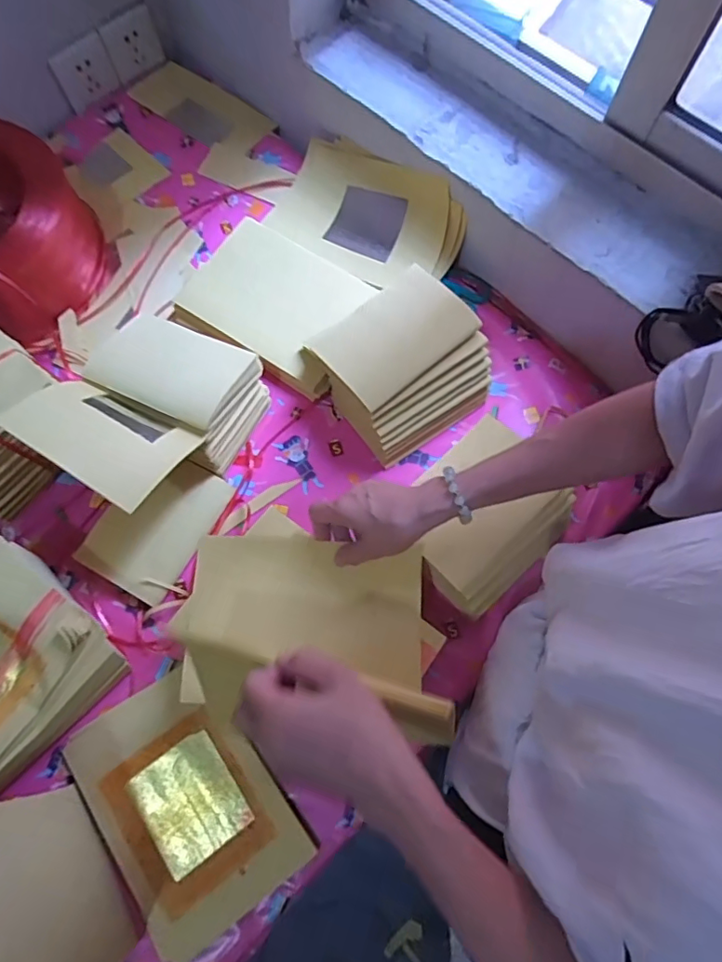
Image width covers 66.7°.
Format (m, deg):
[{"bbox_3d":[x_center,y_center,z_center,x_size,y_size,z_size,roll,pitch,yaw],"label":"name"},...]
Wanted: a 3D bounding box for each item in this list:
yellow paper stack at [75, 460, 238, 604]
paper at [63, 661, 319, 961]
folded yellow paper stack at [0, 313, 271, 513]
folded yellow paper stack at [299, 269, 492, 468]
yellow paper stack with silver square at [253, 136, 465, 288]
[{"bbox_3d":[-0.238,0.047,0.637,0.116,0.019,0.159,28,73,9],"label":"yellow paper stack"},{"bbox_3d":[-0.175,0.321,0.554,0.160,0.013,0.234,-34,75,-11],"label":"paper"},{"bbox_3d":[-0.234,-0.083,0.607,0.176,0.132,0.217,26,73,8],"label":"folded yellow paper stack"},{"bbox_3d":[0.047,-0.132,0.647,0.165,0.117,0.154,-35,75,-12],"label":"folded yellow paper stack"},{"bbox_3d":[-0.003,-0.358,0.731,0.251,0.101,0.139,43,76,13],"label":"yellow paper stack with silver square"}]

